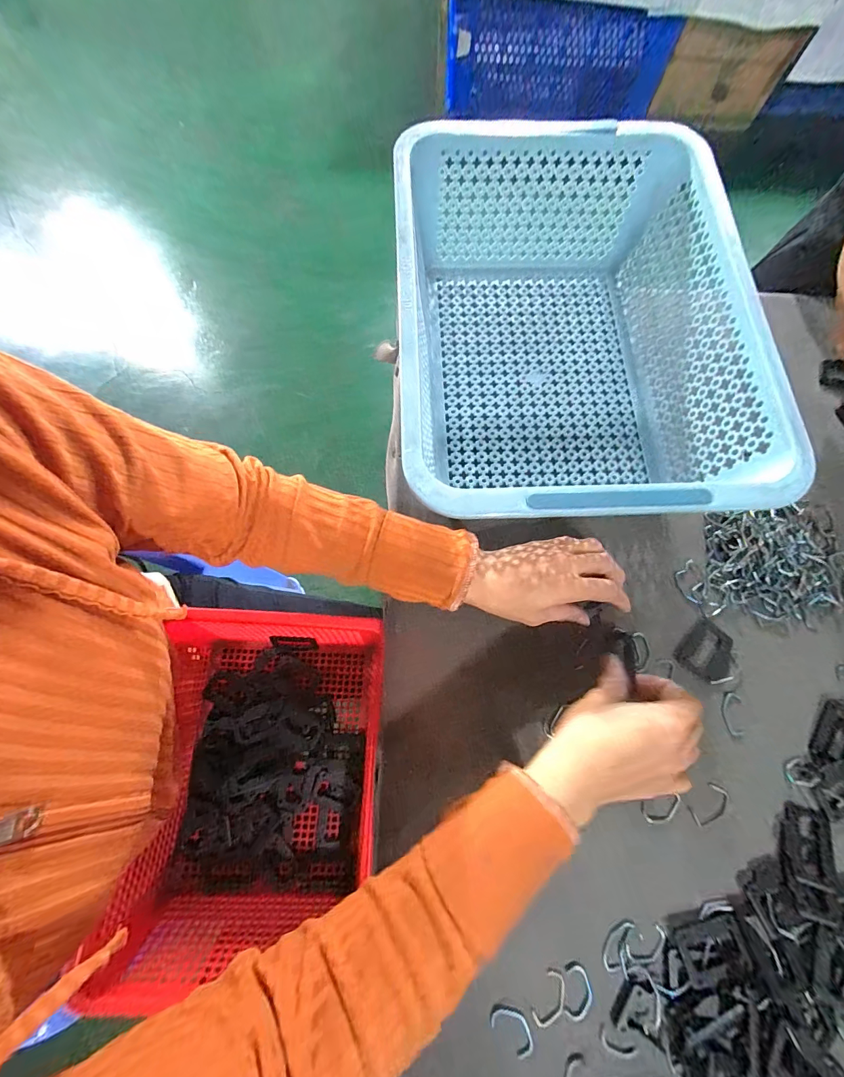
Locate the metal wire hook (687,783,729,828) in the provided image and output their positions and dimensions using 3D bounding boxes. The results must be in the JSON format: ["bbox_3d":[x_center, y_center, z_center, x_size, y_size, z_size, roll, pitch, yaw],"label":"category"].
[{"bbox_3d":[0.235,0.217,0.314,0.038,0.004,0.022,-28,83,-13],"label":"metal wire hook"}]

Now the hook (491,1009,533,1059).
[{"bbox_3d":[0.065,0.346,0.271,0.032,0.004,0.020,44,78,10],"label":"hook"}]

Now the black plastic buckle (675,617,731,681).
[{"bbox_3d":[0.258,0.103,0.345,0.051,0.004,0.042,-41,79,-11],"label":"black plastic buckle"}]

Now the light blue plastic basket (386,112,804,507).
[{"bbox_3d":[0.124,-0.190,0.365,0.280,0.120,0.384,-1,74,-2],"label":"light blue plastic basket"}]

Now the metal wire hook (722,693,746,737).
[{"bbox_3d":[0.270,0.153,0.333,0.017,0.004,0.034,7,74,1],"label":"metal wire hook"}]

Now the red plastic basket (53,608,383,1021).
[{"bbox_3d":[-0.157,0.223,0.378,0.186,0.099,0.283,3,74,0],"label":"red plastic basket"}]

